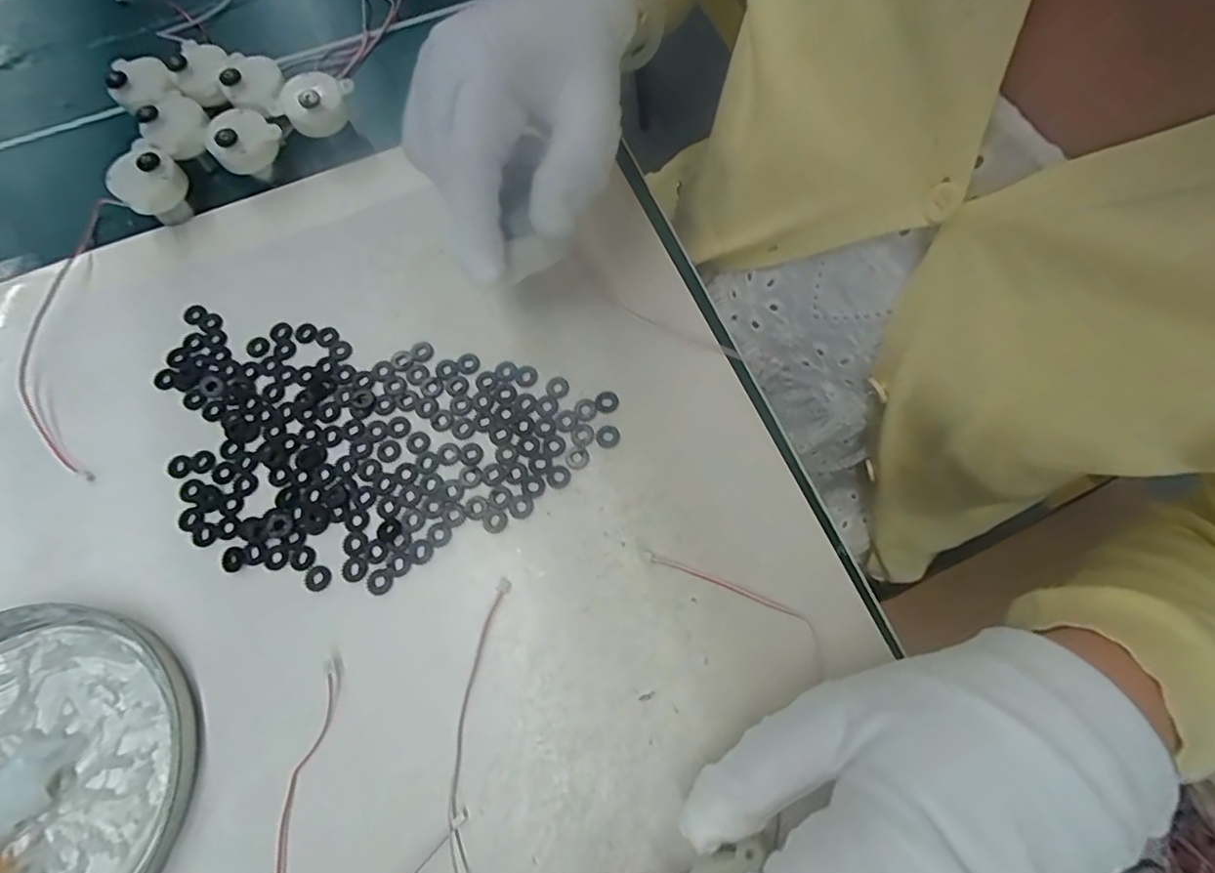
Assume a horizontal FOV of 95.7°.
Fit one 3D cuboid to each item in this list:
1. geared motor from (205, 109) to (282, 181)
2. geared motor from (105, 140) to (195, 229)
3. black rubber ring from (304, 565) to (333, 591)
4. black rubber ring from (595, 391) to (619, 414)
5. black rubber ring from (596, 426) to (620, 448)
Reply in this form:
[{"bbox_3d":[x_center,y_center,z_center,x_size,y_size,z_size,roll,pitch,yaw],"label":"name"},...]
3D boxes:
[{"bbox_3d":[-0.190,-0.154,0.291,0.028,0.031,0.032,41,77,14],"label":"geared motor"},{"bbox_3d":[-0.233,-0.128,0.283,0.027,0.032,0.031,36,76,12],"label":"geared motor"},{"bbox_3d":[-0.123,0.060,0.231,0.011,0.004,0.010,0,71,1],"label":"black rubber ring"},{"bbox_3d":[0.000,-0.016,0.252,0.011,0.004,0.010,0,71,1],"label":"black rubber ring"},{"bbox_3d":[0.000,0.000,0.248,0.010,0.004,0.010,0,71,1],"label":"black rubber ring"}]

